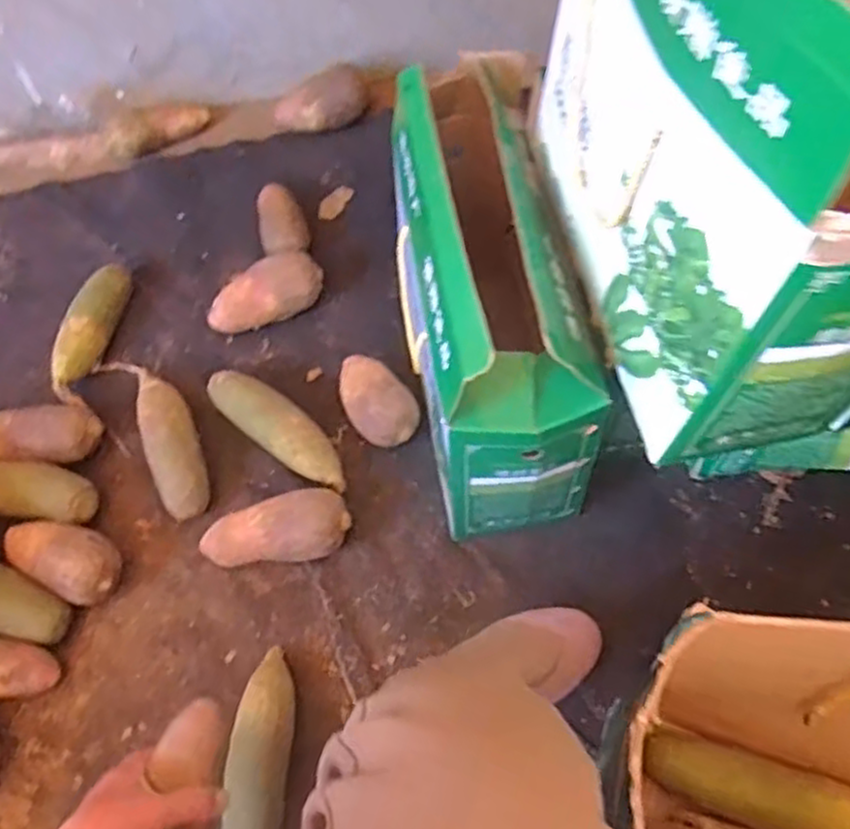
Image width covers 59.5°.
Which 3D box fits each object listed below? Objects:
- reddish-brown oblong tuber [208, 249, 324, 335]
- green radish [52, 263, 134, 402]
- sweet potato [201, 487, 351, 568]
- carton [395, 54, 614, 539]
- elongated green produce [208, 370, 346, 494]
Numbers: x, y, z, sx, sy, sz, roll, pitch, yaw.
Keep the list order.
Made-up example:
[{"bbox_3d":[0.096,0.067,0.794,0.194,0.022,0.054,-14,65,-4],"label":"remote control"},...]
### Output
[{"bbox_3d":[-0.205,-0.151,0.956,0.147,0.071,0.068,-35,63,-17],"label":"reddish-brown oblong tuber"},{"bbox_3d":[-0.431,-0.105,0.948,0.053,0.052,0.205,8,60,8],"label":"green radish"},{"bbox_3d":[-0.162,0.129,0.807,0.160,0.062,0.068,-10,59,-3],"label":"sweet potato"},{"bbox_3d":[0.063,-0.105,0.759,0.141,0.351,0.379,-10,59,-3],"label":"carton"},{"bbox_3d":[-0.171,0.018,0.870,0.201,0.056,0.059,32,65,20],"label":"elongated green produce"}]

